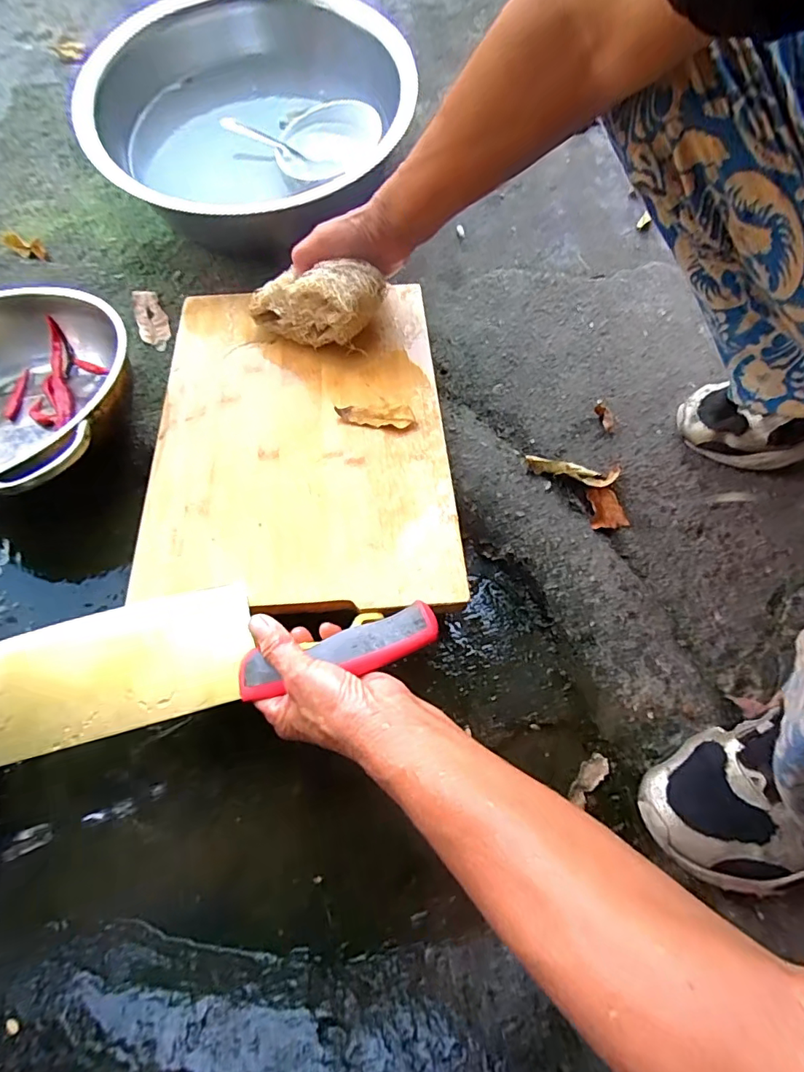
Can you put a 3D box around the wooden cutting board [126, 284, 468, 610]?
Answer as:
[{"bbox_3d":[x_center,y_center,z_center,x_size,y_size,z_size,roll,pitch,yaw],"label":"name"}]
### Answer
[{"bbox_3d":[-0.093,-0.101,0.469,0.256,0.011,0.357,-4,61,-2],"label":"wooden cutting board"}]

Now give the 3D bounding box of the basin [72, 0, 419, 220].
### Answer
[{"bbox_3d":[-0.159,-0.455,0.583,0.328,0.126,0.333,0,69,0],"label":"basin"}]

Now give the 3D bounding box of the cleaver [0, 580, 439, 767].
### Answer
[{"bbox_3d":[-0.127,0.079,0.348,0.293,0.017,0.090,-8,69,-6],"label":"cleaver"}]

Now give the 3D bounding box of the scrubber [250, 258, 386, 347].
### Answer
[{"bbox_3d":[-0.085,-0.224,0.481,0.129,0.052,0.064,3,67,25],"label":"scrubber"}]

